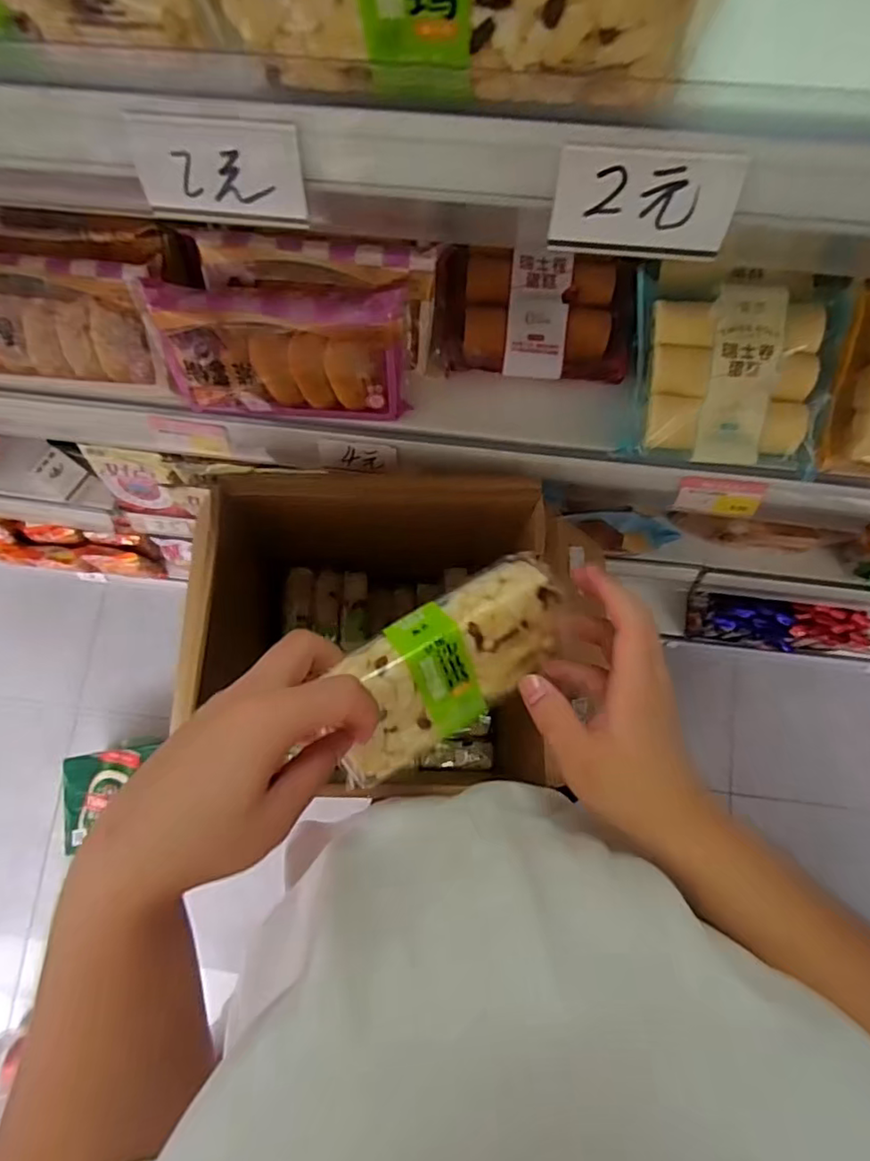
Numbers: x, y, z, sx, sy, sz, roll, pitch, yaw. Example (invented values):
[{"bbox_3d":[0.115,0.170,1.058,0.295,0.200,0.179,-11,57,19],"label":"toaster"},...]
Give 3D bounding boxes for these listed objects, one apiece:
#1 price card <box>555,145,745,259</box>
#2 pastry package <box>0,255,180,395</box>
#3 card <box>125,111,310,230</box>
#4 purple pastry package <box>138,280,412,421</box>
[{"bbox_3d":[0.082,-0.148,0.237,0.067,0.036,0.004,5,47,5],"label":"price card"},{"bbox_3d":[-0.306,-0.205,0.490,0.172,0.102,0.045,4,37,1],"label":"pastry package"},{"bbox_3d":[-0.087,-0.165,0.246,0.067,0.038,0.004,7,54,4],"label":"card"},{"bbox_3d":[-0.118,-0.185,0.482,0.192,0.110,0.050,2,55,0],"label":"purple pastry package"}]

